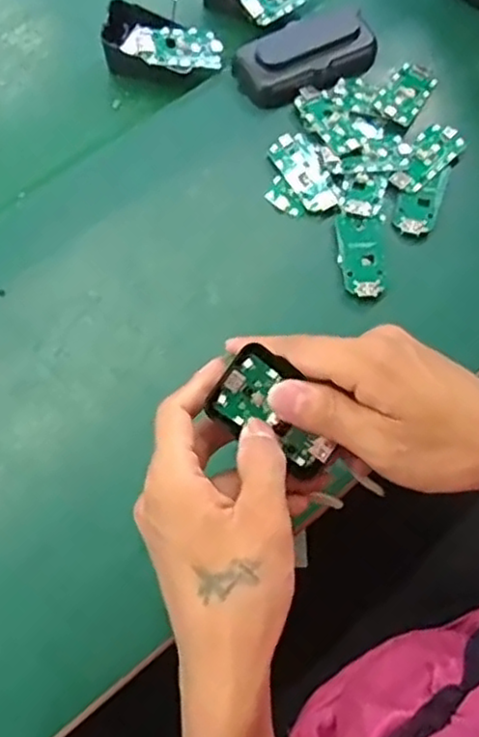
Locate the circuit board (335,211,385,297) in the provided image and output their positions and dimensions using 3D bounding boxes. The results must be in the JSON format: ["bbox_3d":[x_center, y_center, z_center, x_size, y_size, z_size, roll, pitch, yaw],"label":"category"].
[{"bbox_3d":[0.084,-0.079,0.482,0.030,0.006,0.061,-1,71,-2],"label":"circuit board"}]

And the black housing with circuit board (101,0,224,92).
[{"bbox_3d":[-0.057,-0.240,0.518,0.082,0.031,0.046,12,72,3],"label":"black housing with circuit board"}]

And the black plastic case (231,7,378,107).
[{"bbox_3d":[0.051,-0.239,0.518,0.105,0.024,0.055,-31,75,-11],"label":"black plastic case"}]

